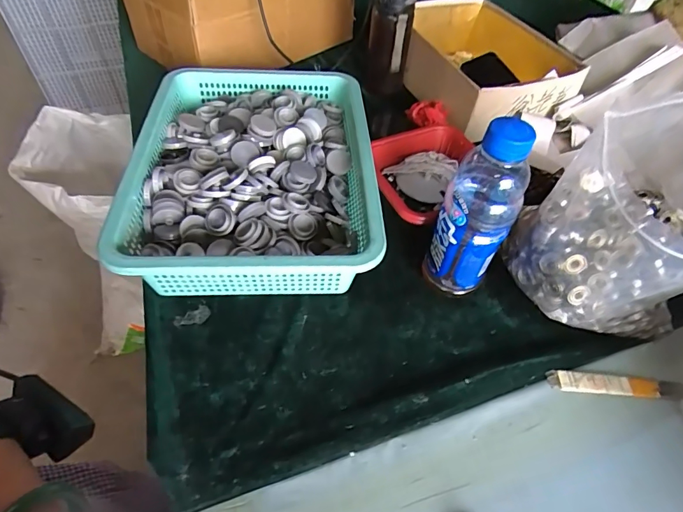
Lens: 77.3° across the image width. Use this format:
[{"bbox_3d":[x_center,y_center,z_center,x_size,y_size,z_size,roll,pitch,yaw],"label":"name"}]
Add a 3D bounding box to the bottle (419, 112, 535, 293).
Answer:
[{"bbox_3d":[0.136,-0.041,0.434,0.066,0.215,0.064,24,52,14],"label":"bottle"}]

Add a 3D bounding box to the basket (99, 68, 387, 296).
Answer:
[{"bbox_3d":[-0.108,-0.101,0.541,0.277,0.094,0.366,0,50,-6],"label":"basket"}]

